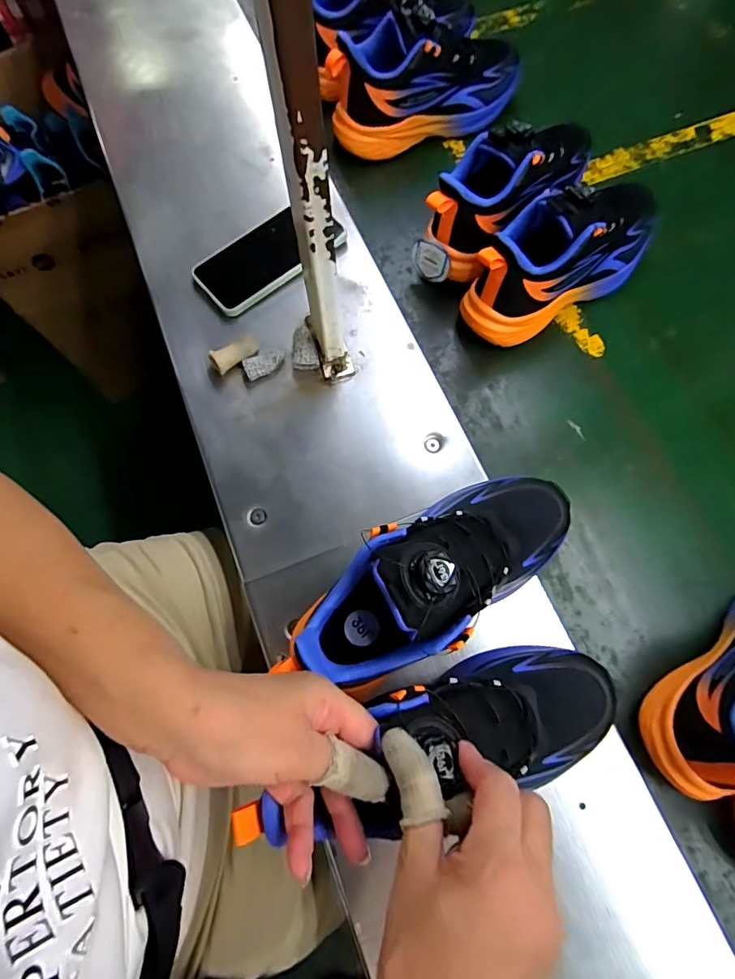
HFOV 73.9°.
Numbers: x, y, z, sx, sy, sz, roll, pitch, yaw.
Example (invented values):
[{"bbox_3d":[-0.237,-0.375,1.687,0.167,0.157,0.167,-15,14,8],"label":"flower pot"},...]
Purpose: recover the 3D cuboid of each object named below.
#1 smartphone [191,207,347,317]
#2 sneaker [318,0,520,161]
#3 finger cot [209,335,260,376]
[{"bbox_3d":[-0.107,-0.253,0.526,0.157,0.018,0.077,-39,68,-11],"label":"smartphone"},{"bbox_3d":[0.070,-0.486,0.572,0.237,0.105,0.095,-13,70,-1],"label":"sneaker"},{"bbox_3d":[-0.131,-0.135,0.486,0.049,0.020,0.024,-36,75,-10],"label":"finger cot"}]

